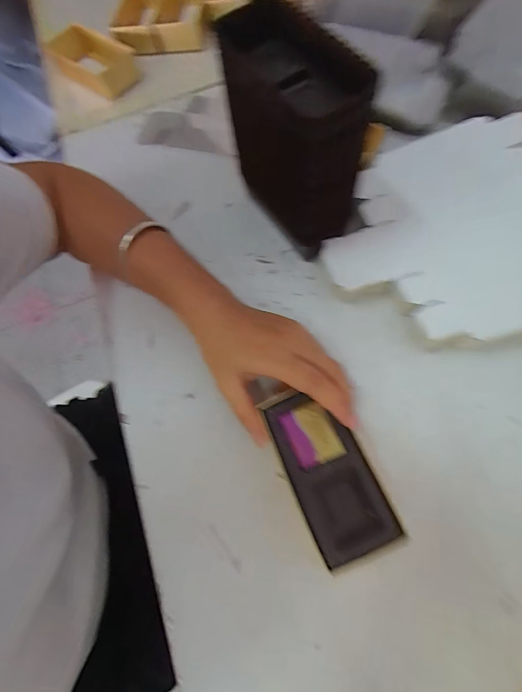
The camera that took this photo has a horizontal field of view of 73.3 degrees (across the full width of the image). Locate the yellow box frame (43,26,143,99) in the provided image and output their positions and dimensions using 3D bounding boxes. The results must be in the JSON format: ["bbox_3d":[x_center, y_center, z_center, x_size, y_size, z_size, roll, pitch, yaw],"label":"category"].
[{"bbox_3d":[-0.220,-0.371,0.457,0.122,0.028,0.063,33,76,17],"label":"yellow box frame"}]

